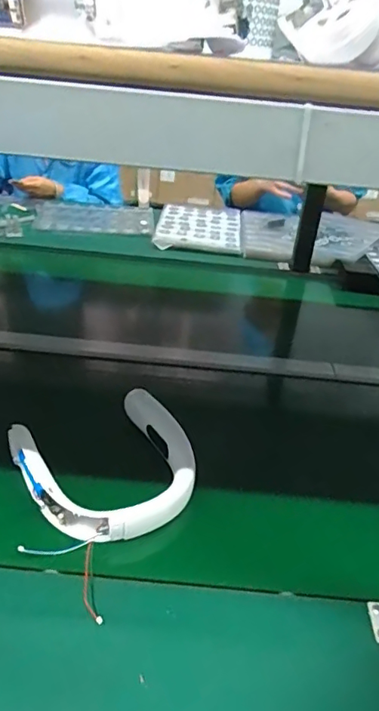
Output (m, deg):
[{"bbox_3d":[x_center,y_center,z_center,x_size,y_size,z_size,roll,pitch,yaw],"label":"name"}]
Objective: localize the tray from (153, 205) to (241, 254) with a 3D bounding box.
[{"bbox_3d":[0.030,-0.374,1.428,0.230,0.019,0.347,6,32,0],"label":"tray"}]

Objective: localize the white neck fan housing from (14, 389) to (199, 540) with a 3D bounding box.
[{"bbox_3d":[-0.099,0.119,0.610,0.189,0.056,0.202,-14,37,-29],"label":"white neck fan housing"}]

